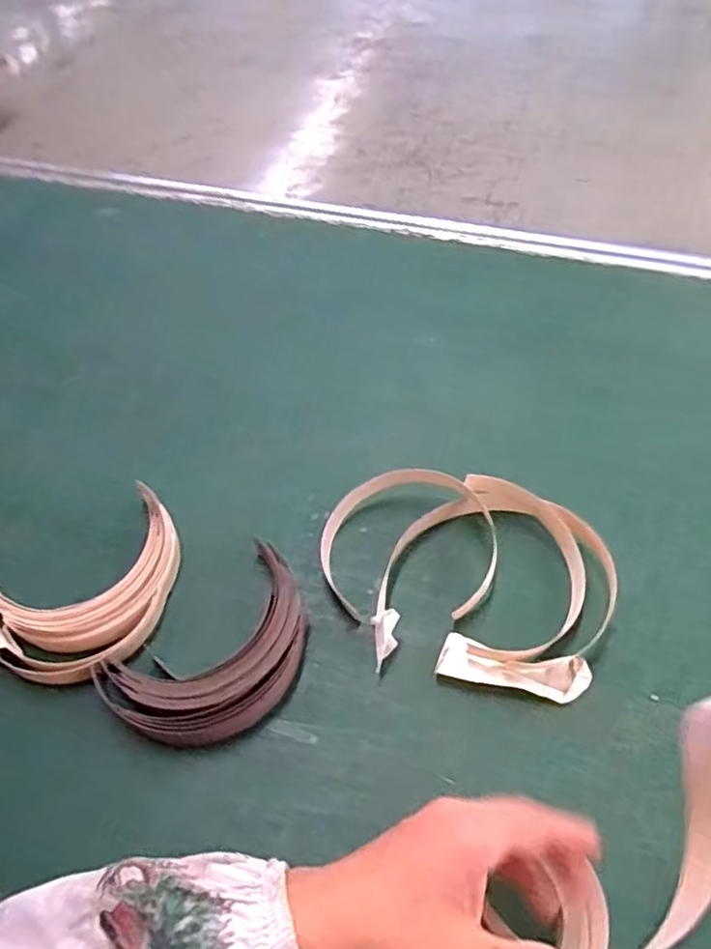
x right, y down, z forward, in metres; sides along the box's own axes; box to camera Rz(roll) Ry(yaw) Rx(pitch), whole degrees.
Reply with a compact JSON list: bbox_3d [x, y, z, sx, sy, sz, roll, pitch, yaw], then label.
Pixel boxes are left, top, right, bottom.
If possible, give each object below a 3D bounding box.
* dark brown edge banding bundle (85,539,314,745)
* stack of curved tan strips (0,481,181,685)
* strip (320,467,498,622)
[{"bbox_3d":[-0.102,0.137,0.485,0.161,0.038,0.111,-35,59,-22],"label":"dark brown edge banding bundle"},{"bbox_3d":[-0.220,0.103,0.534,0.172,0.043,0.133,-28,57,-18],"label":"stack of curved tan strips"},{"bbox_3d":[0.044,0.051,0.553,0.144,0.030,0.145,0,53,2],"label":"strip"}]

